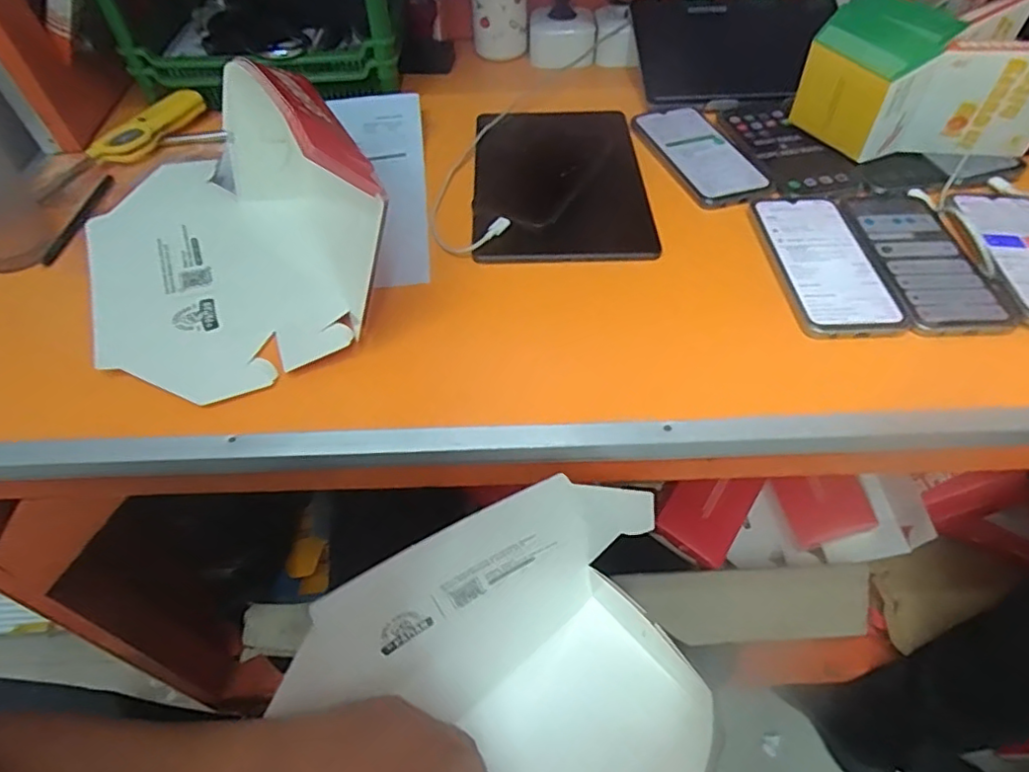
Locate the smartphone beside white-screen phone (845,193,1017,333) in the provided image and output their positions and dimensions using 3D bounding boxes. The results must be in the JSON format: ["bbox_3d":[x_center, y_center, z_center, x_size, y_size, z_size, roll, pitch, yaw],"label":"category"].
[{"bbox_3d":[0.341,-0.111,0.504,0.081,0.006,0.181,0,51,0],"label":"smartphone beside white-screen phone"}]

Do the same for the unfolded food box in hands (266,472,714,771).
[{"bbox_3d":[0.011,0.200,0.381,0.240,0.175,0.210,-35,59,-25],"label":"unfolded food box in hands"}]

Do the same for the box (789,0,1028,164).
[{"bbox_3d":[0.386,-0.290,0.570,0.210,0.109,0.124,3,51,2],"label":"box"}]

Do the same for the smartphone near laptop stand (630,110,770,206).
[{"bbox_3d":[0.186,-0.239,0.610,0.084,0.008,0.171,-14,52,-11],"label":"smartphone near laptop stand"}]

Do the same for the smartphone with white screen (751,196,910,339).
[{"bbox_3d":[0.254,-0.107,0.501,0.080,0.007,0.174,-1,51,-1],"label":"smartphone with white screen"}]

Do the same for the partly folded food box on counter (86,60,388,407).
[{"bbox_3d":[-0.233,-0.154,0.451,0.202,0.148,0.293,-20,53,-16],"label":"partly folded food box on counter"}]

